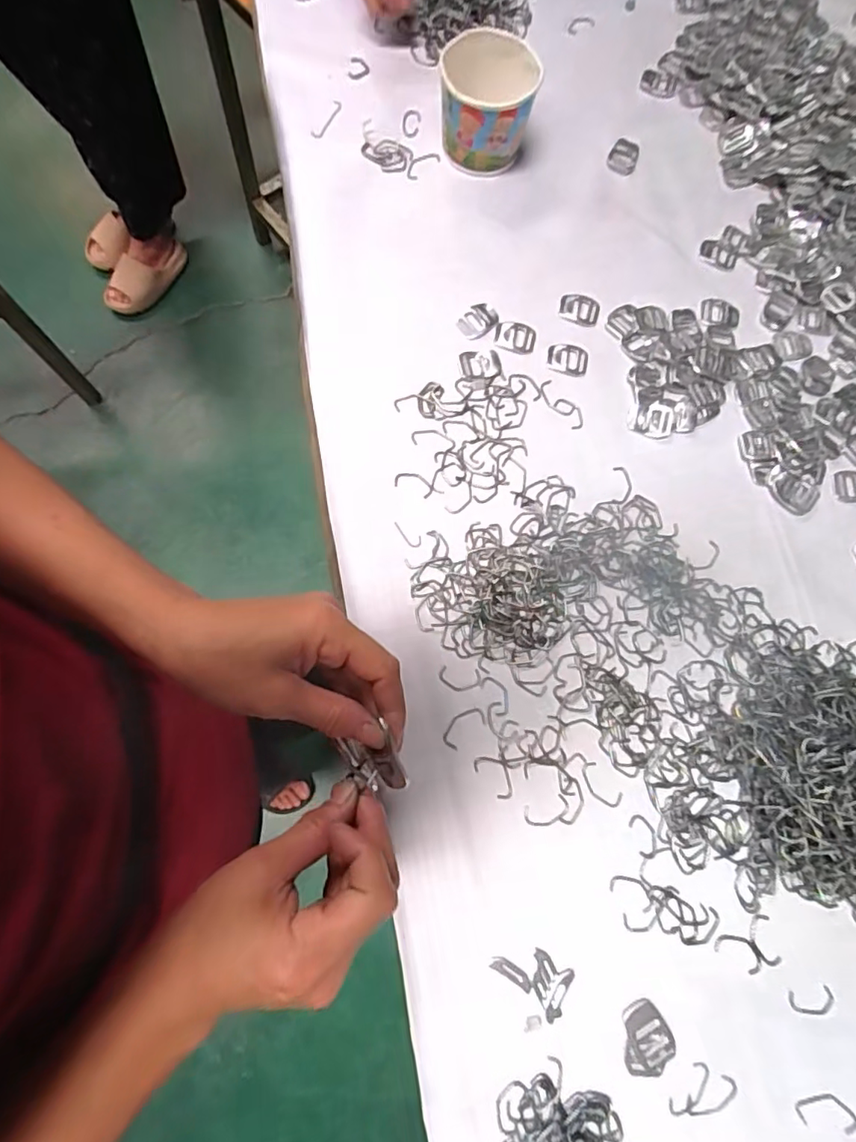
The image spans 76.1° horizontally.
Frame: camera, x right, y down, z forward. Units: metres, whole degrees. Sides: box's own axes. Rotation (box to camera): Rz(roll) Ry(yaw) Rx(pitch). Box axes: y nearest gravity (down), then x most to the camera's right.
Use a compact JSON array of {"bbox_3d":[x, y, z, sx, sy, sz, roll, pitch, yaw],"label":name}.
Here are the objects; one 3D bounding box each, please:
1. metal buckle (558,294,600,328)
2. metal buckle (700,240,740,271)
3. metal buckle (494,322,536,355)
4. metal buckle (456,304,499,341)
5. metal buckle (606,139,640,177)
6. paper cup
[{"bbox_3d":[0.147,-0.253,0.530,0.038,0.006,0.029,17,77,3],"label":"metal buckle"},{"bbox_3d":[0.297,-0.323,0.557,0.038,0.004,0.026,32,78,6],"label":"metal buckle"},{"bbox_3d":[0.083,-0.221,0.519,0.037,0.004,0.030,13,77,1],"label":"metal buckle"},{"bbox_3d":[0.049,-0.236,0.519,0.041,0.004,0.028,-39,81,-9],"label":"metal buckle"},{"bbox_3d":[0.207,-0.436,0.578,0.030,0.008,0.042,20,77,3],"label":"metal buckle"},{"bbox_3d":[0.057,-0.454,0.533,0.090,0.075,0.094,0,77,-1],"label":"paper cup"}]

